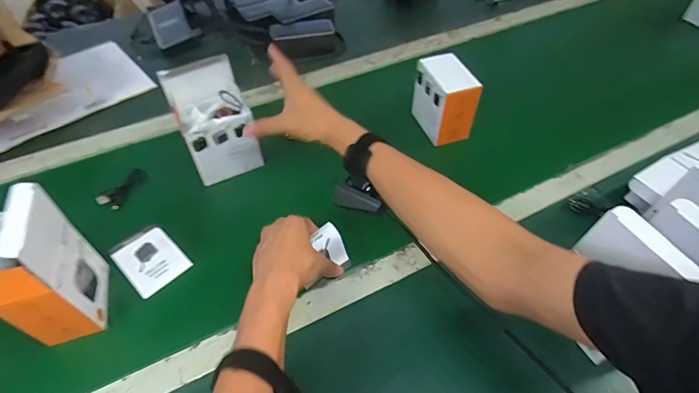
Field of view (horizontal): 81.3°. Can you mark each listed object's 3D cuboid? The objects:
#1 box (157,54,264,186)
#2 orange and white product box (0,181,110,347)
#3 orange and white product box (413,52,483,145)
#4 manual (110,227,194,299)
[{"bbox_3d":[-0.198,-0.110,0.607,0.104,0.154,0.084,-26,54,-18],"label":"box"},{"bbox_3d":[-0.340,0.086,0.453,0.062,0.173,0.113,-13,49,-10],"label":"orange and white product box"},{"bbox_3d":[0.164,-0.162,0.693,0.068,0.110,0.111,-14,51,-9],"label":"orange and white product box"},{"bbox_3d":[-0.273,0.088,0.563,0.092,0.004,0.073,38,61,25],"label":"manual"}]

